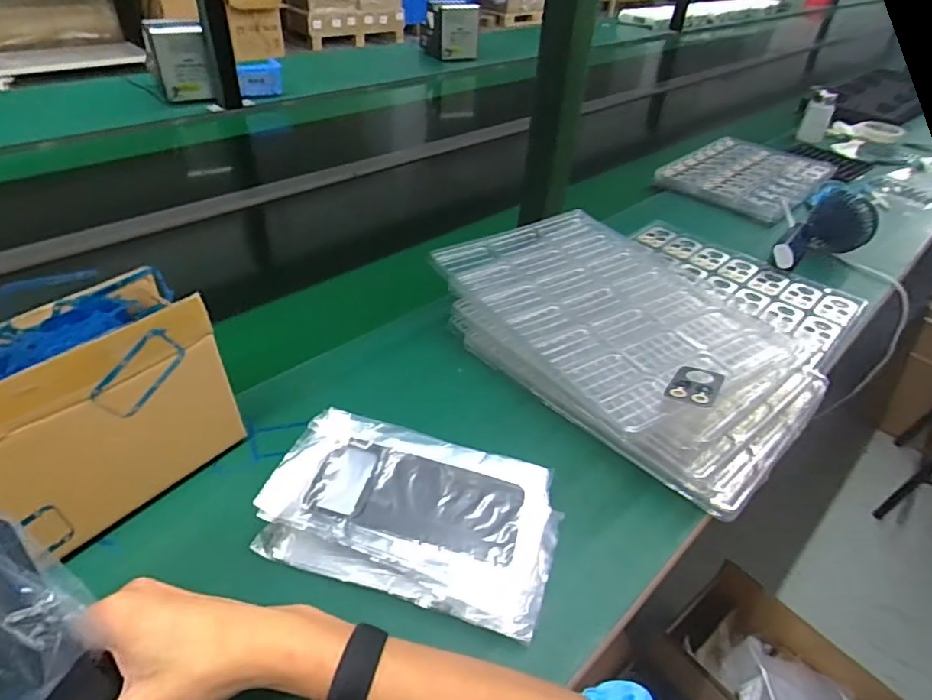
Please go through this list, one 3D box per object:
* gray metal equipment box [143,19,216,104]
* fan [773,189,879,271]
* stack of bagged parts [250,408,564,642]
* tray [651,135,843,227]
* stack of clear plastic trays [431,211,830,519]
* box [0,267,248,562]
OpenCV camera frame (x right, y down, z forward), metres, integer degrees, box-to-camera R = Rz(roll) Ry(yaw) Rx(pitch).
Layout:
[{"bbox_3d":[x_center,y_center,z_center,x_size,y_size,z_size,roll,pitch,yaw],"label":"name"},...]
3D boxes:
[{"bbox_3d":[-0.620,-0.625,1.220,0.114,0.141,0.081,-12,41,-20],"label":"gray metal equipment box"},{"bbox_3d":[0.494,-0.159,0.766,0.097,0.073,0.157,29,45,28],"label":"fan"},{"bbox_3d":[-0.037,0.120,0.430,0.212,0.040,0.123,14,40,12],"label":"stack of bagged parts"},{"bbox_3d":[0.507,-0.316,1.020,0.234,0.031,0.304,33,47,31],"label":"tray"},{"bbox_3d":[0.160,-0.014,0.589,0.260,0.075,0.378,-22,45,-29],"label":"stack of clear plastic trays"},{"bbox_3d":[-0.283,0.046,0.415,0.086,0.156,0.186,28,44,27],"label":"box"}]

